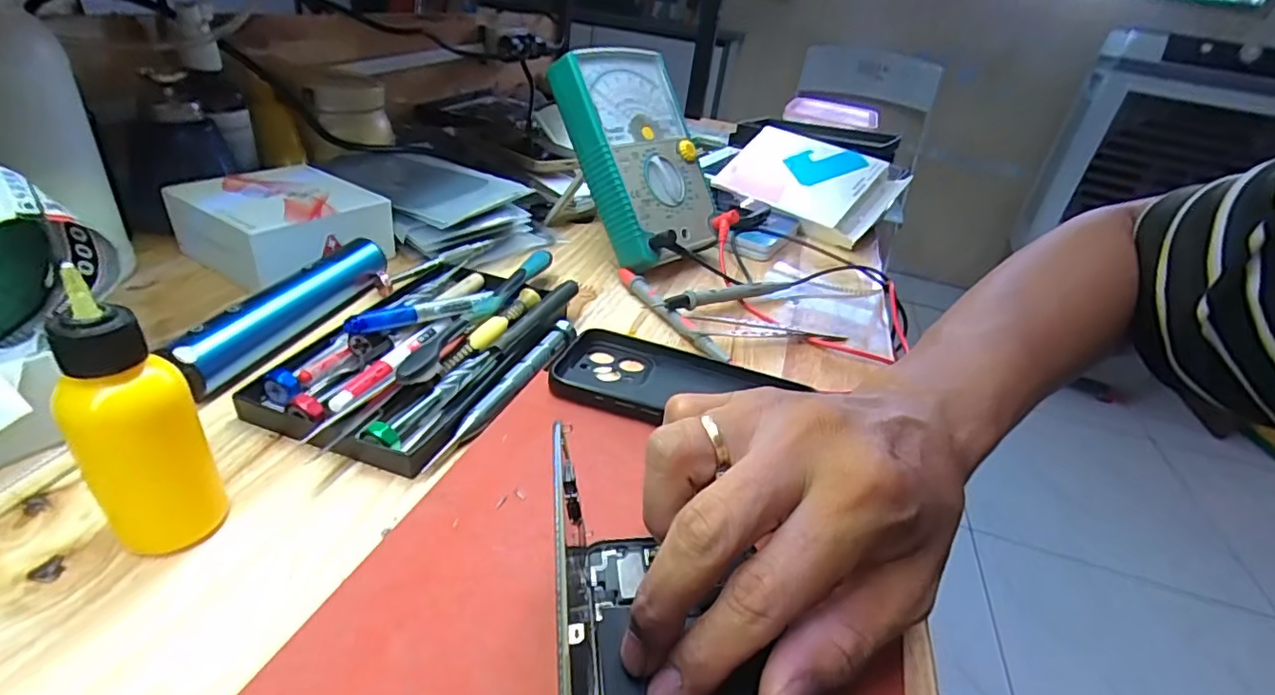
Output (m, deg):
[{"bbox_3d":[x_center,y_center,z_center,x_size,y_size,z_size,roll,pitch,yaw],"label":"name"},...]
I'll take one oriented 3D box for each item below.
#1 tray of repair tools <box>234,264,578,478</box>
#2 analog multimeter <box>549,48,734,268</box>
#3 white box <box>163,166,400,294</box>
[{"bbox_3d":[-0.115,-0.008,0.331,0.121,0.030,0.175,17,33,14],"label":"tray of repair tools"},{"bbox_3d":[0.008,-0.150,0.466,0.106,0.164,0.038,-27,10,-36],"label":"analog multimeter"},{"bbox_3d":[-0.244,-0.086,0.410,0.107,0.045,0.100,23,35,23],"label":"white box"}]

